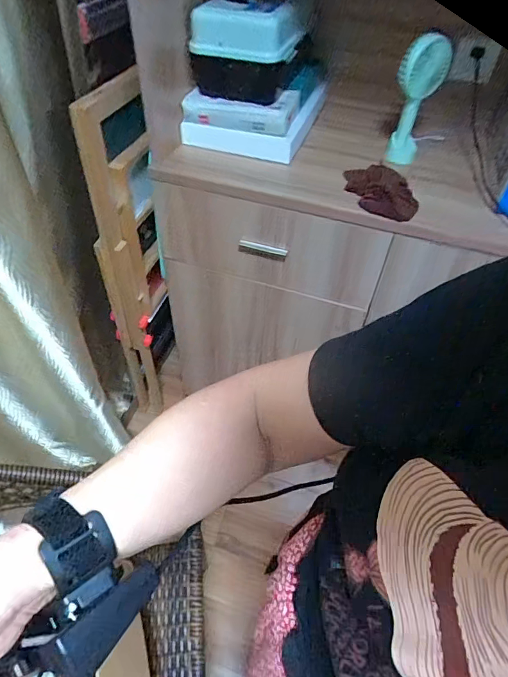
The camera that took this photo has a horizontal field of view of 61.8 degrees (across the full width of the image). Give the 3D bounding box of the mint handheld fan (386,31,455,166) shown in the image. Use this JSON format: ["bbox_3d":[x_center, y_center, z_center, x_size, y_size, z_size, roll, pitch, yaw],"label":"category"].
[{"bbox_3d":[0.327,-0.476,0.861,0.067,0.232,0.113,29,54,21],"label":"mint handheld fan"}]

